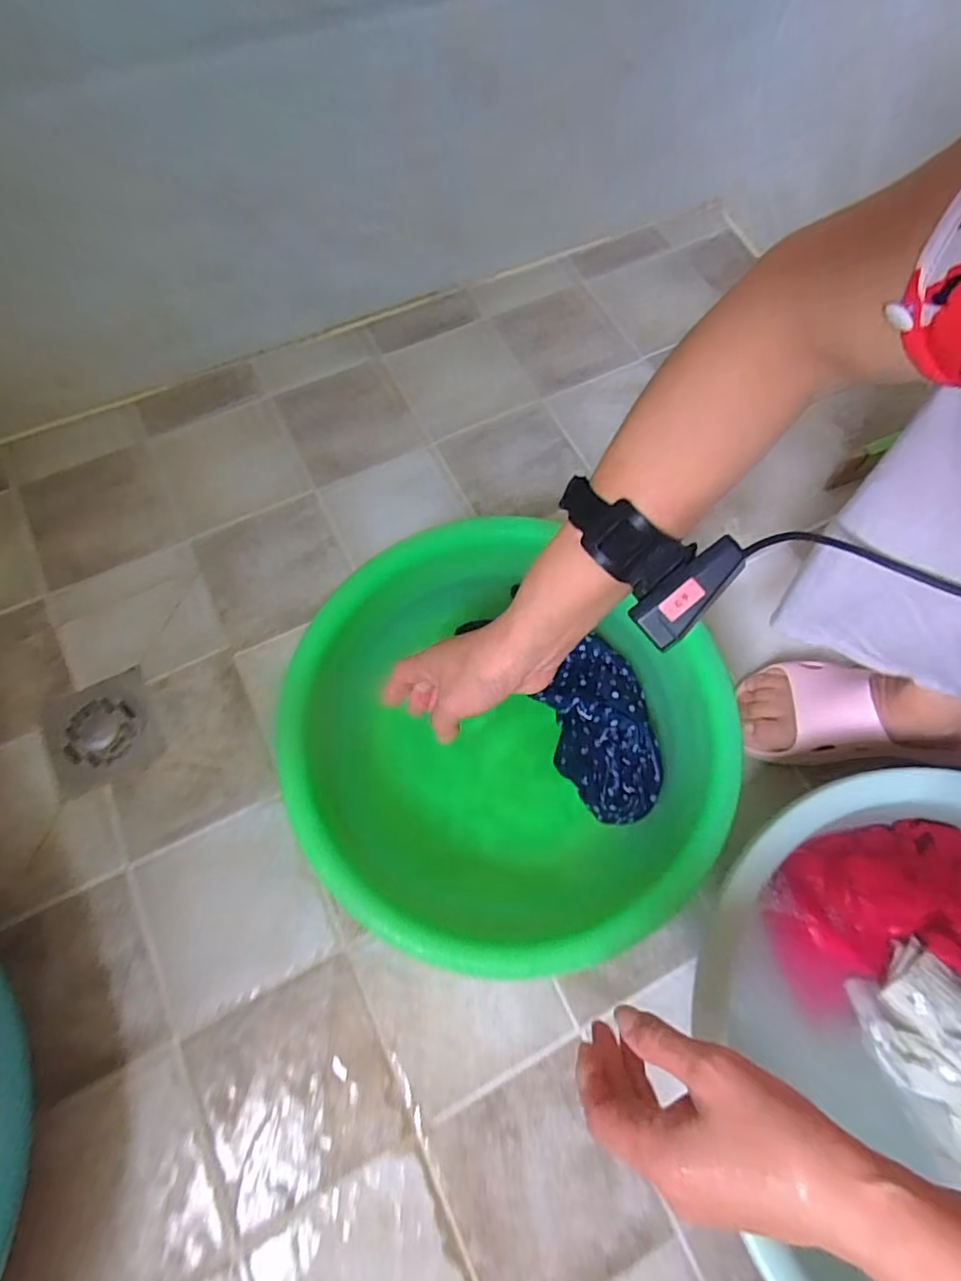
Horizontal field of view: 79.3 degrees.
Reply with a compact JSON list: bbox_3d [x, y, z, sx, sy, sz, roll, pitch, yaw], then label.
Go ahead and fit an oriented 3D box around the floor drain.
[{"bbox_3d":[-0.374,0.090,0.572,0.101,0.008,0.101,-24,73,-10],"label":"floor drain"}]

